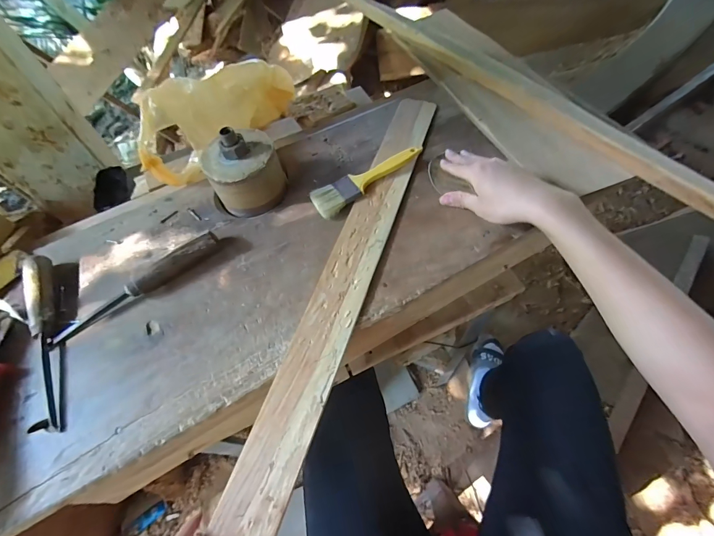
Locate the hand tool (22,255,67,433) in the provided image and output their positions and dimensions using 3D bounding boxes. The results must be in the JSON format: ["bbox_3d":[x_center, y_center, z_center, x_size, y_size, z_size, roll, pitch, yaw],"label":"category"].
[{"bbox_3d":[-0.380,0.081,0.418,0.033,0.032,0.229,-22,61,-10],"label":"hand tool"}]

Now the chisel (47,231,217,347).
[{"bbox_3d":[-0.280,0.024,0.442,0.224,0.031,0.023,-34,64,-16],"label":"chisel"}]

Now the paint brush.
[{"bbox_3d":[0.014,-0.135,0.509,0.174,0.025,0.052,-31,63,-15],"label":"paint brush"}]

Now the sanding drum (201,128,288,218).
[{"bbox_3d":[-0.157,-0.137,0.492,0.102,0.099,0.096,-24,62,-11],"label":"sanding drum"}]

